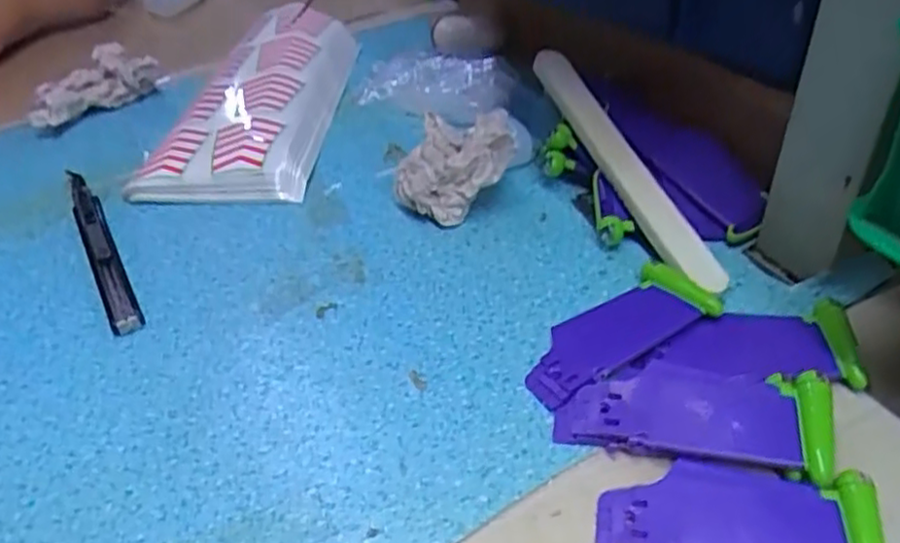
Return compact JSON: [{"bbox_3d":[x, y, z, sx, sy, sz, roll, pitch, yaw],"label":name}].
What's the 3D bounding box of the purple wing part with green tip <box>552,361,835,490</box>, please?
[{"bbox_3d":[0.091,0.053,0.278,0.095,0.015,0.039,8,43,17],"label":"purple wing part with green tip"}]

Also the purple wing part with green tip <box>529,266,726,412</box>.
[{"bbox_3d":[0.070,0.025,0.316,0.091,0.012,0.038,-26,44,-21],"label":"purple wing part with green tip"}]

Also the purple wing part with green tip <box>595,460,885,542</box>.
[{"bbox_3d":[0.097,0.084,0.249,0.089,0.010,0.038,4,42,13],"label":"purple wing part with green tip"}]

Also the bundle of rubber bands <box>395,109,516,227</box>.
[{"bbox_3d":[0.006,-0.058,0.390,0.067,0.044,0.035,-21,42,-16],"label":"bundle of rubber bands"}]

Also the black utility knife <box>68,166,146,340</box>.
[{"bbox_3d":[-0.191,-0.016,0.397,0.016,0.012,0.156,-25,43,-20],"label":"black utility knife"}]

